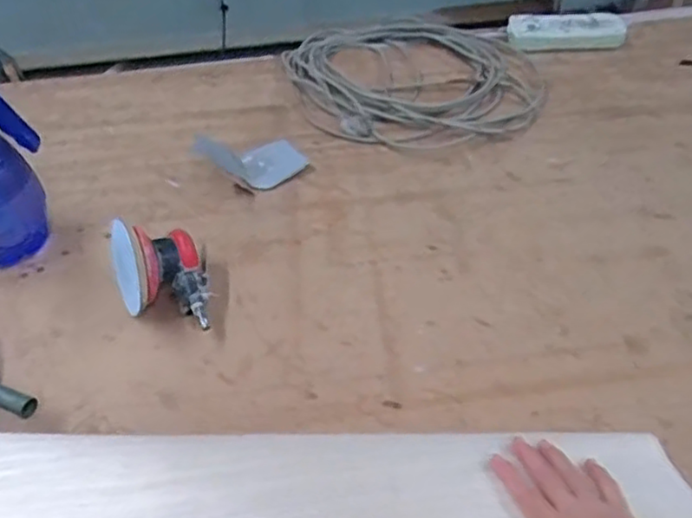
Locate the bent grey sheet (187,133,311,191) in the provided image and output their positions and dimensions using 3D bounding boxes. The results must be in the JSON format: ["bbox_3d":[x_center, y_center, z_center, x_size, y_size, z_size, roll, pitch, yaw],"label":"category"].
[{"bbox_3d":[-0.135,-0.146,0.951,0.148,0.046,0.090,-14,48,-10],"label":"bent grey sheet"}]

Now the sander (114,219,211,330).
[{"bbox_3d":[-0.220,0.019,0.767,0.109,0.096,0.134,-12,47,-8],"label":"sander"}]

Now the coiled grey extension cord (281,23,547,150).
[{"bbox_3d":[0.108,-0.309,1.121,0.423,0.034,0.349,3,47,6],"label":"coiled grey extension cord"}]

